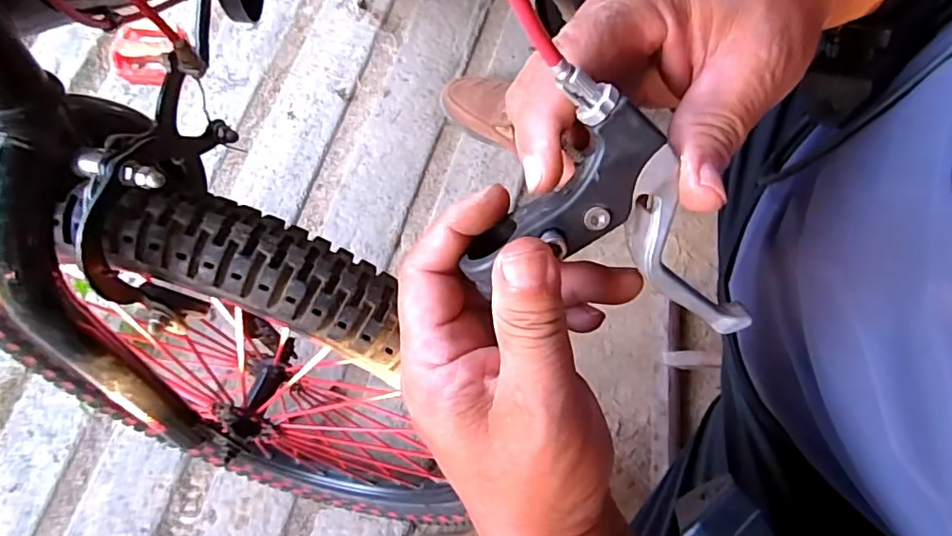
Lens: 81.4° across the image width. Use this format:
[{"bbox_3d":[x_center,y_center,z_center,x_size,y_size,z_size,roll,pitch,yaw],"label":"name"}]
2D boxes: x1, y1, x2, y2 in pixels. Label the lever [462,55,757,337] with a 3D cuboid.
[{"bbox_3d":[0.056,-0.024,0.205,0.106,0.081,0.032,6,27,-11],"label":"lever"}]

